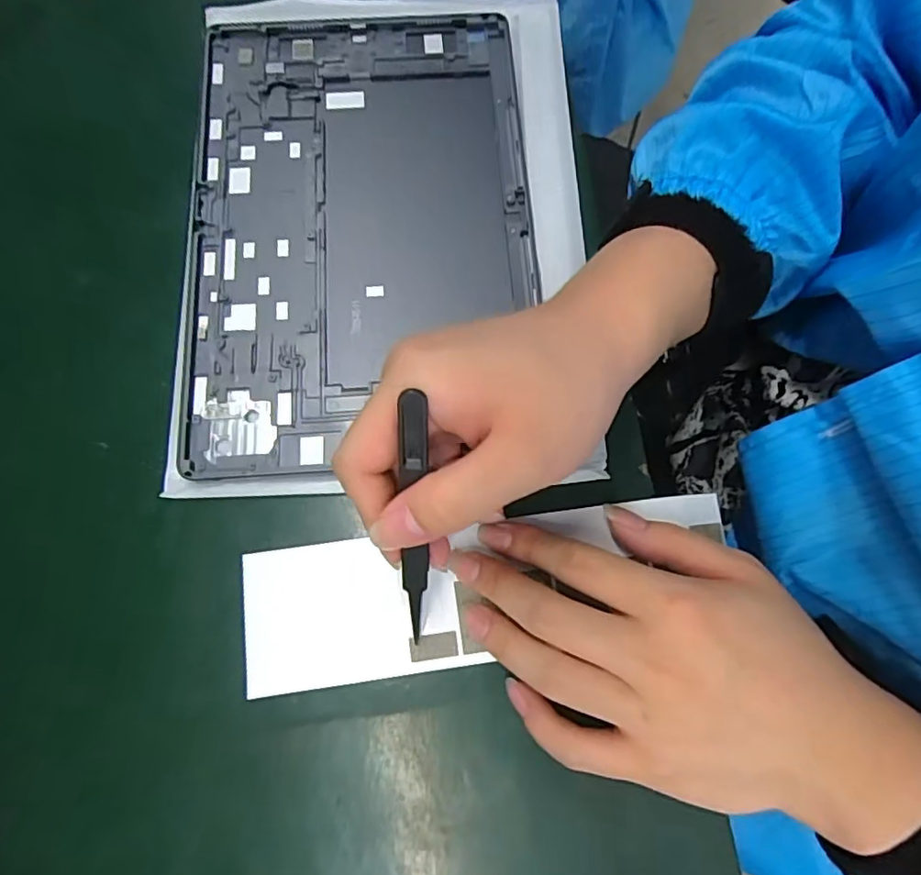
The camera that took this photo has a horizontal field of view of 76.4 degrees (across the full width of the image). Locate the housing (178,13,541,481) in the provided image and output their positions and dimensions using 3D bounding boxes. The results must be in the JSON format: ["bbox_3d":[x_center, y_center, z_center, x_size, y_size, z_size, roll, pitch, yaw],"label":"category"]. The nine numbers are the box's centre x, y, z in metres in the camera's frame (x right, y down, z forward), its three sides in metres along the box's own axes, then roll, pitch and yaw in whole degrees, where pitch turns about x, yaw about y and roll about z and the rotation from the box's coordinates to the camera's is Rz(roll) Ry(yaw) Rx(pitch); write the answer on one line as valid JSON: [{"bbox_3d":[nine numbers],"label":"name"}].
[{"bbox_3d":[-0.050,-0.109,0.295,0.166,0.007,0.251,-3,75,-2],"label":"housing"}]

